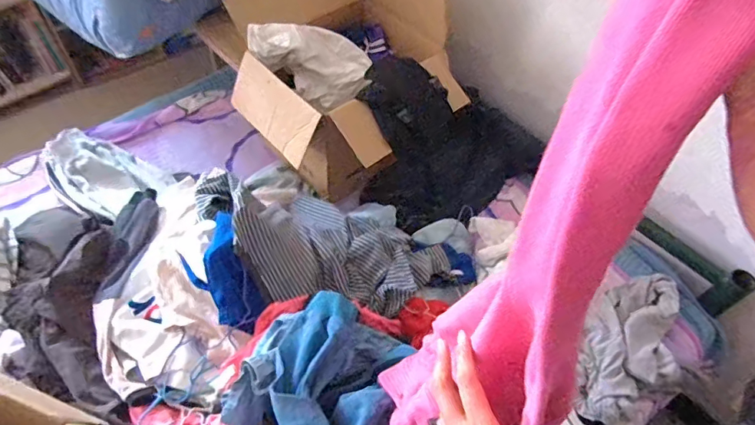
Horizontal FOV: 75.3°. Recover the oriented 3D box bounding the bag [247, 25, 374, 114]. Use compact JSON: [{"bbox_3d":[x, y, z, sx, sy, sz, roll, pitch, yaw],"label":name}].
[{"bbox_3d":[-0.167,-0.393,1.284,0.301,0.185,0.145,11,54,2],"label":"bag"}]

